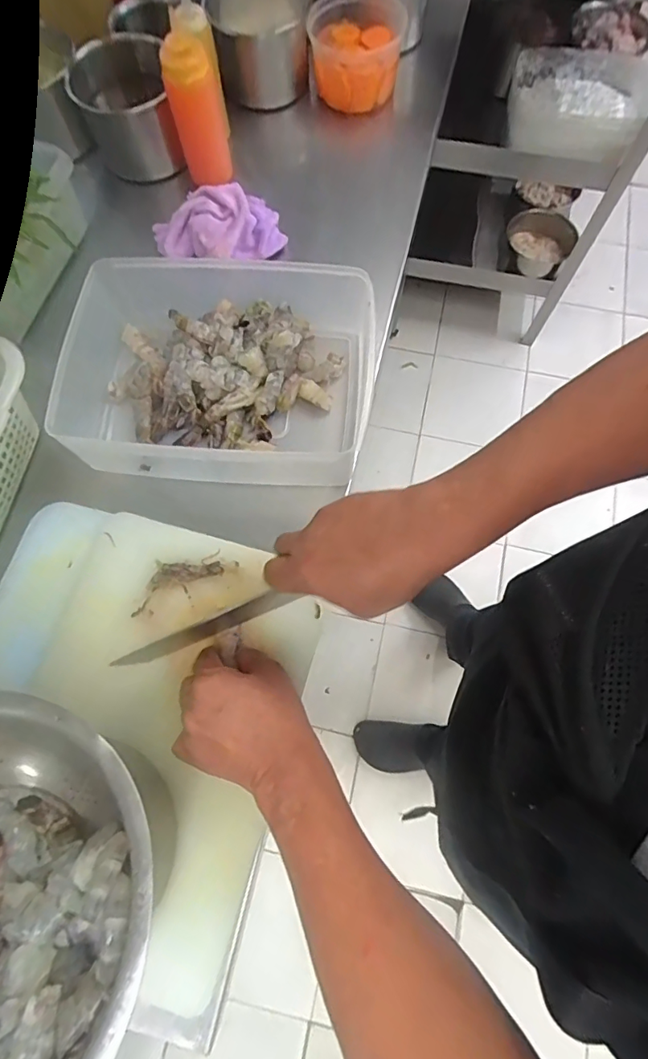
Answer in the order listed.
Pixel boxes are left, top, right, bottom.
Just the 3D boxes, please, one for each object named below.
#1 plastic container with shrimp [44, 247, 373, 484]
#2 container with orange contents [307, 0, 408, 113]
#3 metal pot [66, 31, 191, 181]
[{"bbox_3d":[-0.126,-0.183,0.590,0.349,0.094,0.251,4,73,1],"label":"plastic container with shrimp"},{"bbox_3d":[0.047,-0.720,0.765,0.138,0.124,0.114,5,73,1],"label":"container with orange contents"},{"bbox_3d":[-0.278,-0.595,0.713,0.123,0.123,0.114,-10,73,-3],"label":"metal pot"}]

